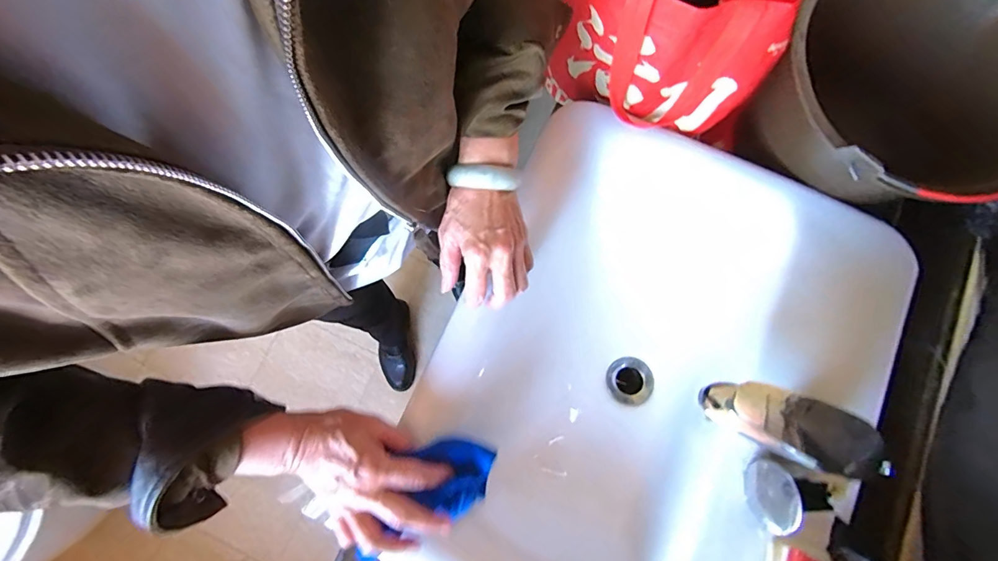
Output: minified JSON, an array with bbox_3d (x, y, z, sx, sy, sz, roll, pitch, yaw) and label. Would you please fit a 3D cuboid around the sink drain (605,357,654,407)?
[{"bbox_3d":[0.170,0.131,0.559,0.056,0.018,0.058,0,79,0],"label":"sink drain"}]

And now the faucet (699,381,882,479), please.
[{"bbox_3d":[0.240,0.120,0.360,0.123,0.086,0.053,22,80,4],"label":"faucet"}]

